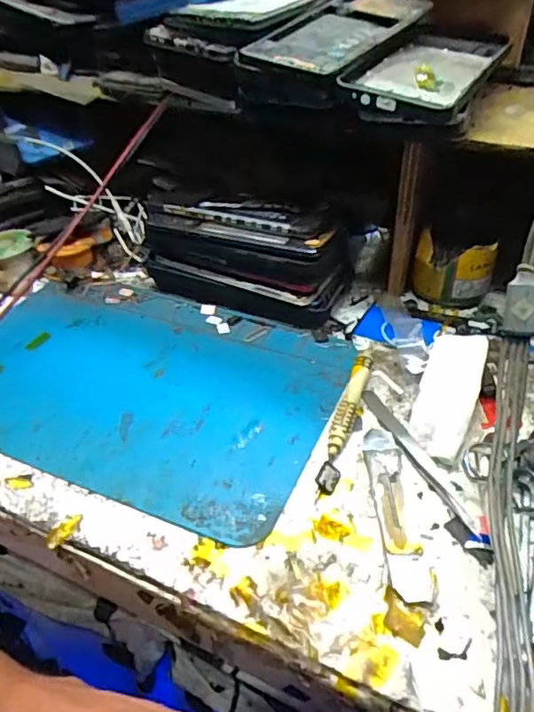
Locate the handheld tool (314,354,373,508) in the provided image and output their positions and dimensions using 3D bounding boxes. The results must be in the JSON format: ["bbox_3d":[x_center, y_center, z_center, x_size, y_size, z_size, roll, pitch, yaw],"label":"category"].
[{"bbox_3d":[0.051,0.043,0.376,0.013,0.016,0.117,11,42,15],"label":"handheld tool"}]

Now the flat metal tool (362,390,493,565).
[{"bbox_3d":[0.097,0.065,0.356,0.021,0.004,0.140,-14,42,-14],"label":"flat metal tool"}]

